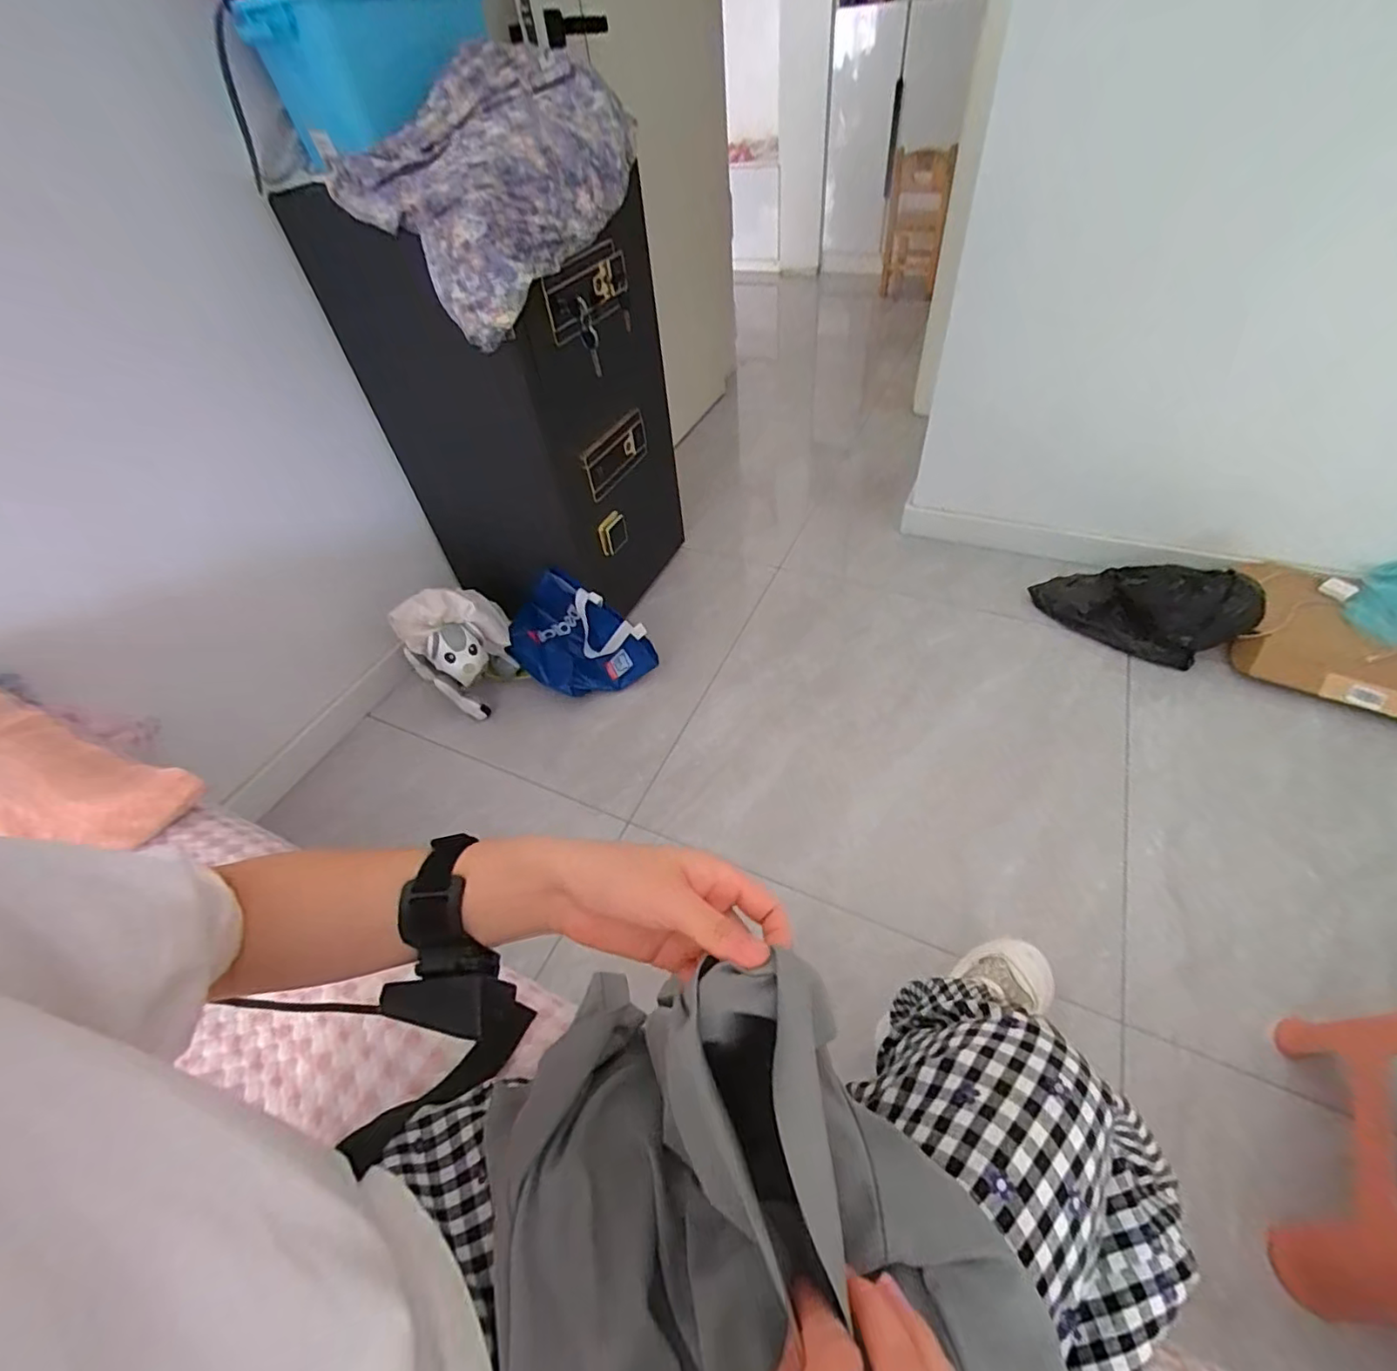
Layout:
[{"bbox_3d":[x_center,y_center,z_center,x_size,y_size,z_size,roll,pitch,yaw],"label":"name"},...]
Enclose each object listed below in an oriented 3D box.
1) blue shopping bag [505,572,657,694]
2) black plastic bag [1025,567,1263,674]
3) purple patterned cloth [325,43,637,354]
[{"bbox_3d":[-0.274,-0.090,1.299,0.305,0.216,0.184,20,53,22],"label":"blue shopping bag"},{"bbox_3d":[0.964,-0.191,1.284,0.155,0.181,0.369,-32,52,-21],"label":"black plastic bag"},{"bbox_3d":[-0.282,-0.746,0.878,0.249,0.256,0.390,25,57,26],"label":"purple patterned cloth"}]

